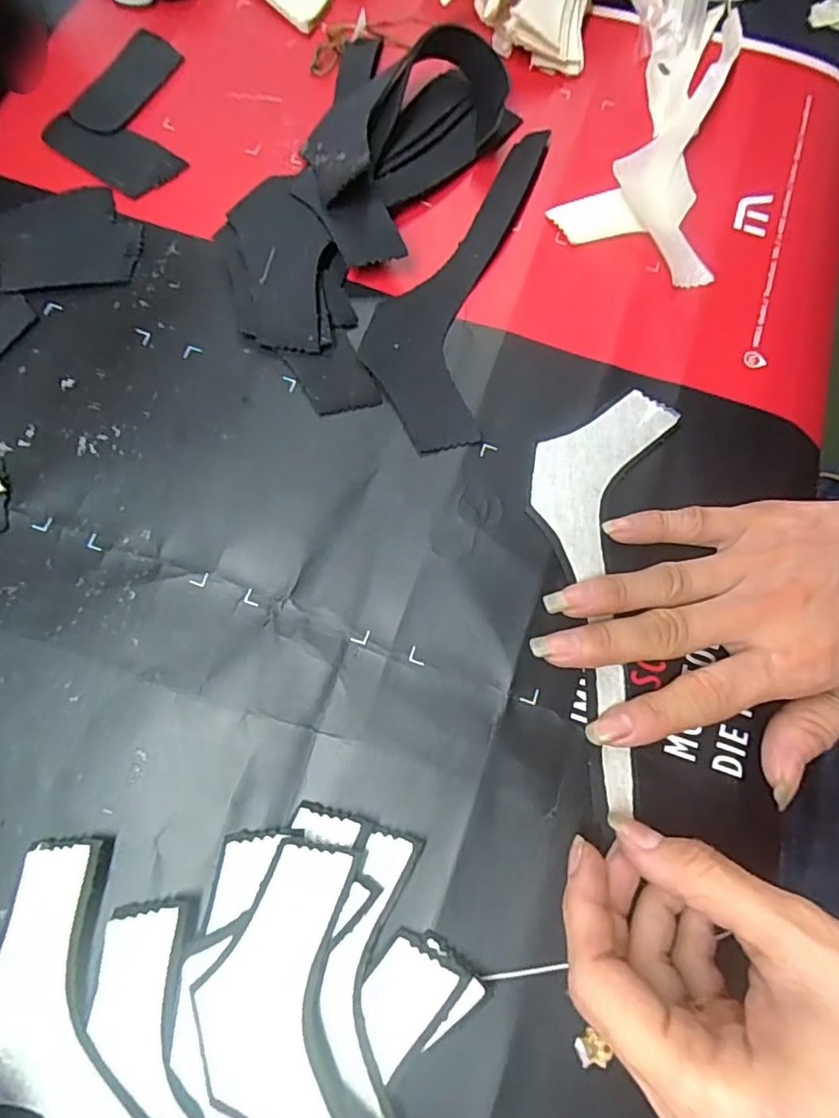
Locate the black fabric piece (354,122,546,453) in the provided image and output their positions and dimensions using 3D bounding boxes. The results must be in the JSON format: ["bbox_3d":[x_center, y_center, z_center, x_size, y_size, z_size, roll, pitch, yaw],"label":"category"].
[{"bbox_3d":[0.015,-0.138,0.284,0.058,0.007,0.183,13,74,3],"label":"black fabric piece"}]

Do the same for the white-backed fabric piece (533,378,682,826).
[{"bbox_3d":[0.075,0.009,0.245,0.058,0.006,0.172,5,74,0],"label":"white-backed fabric piece"}]

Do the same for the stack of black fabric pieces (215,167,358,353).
[{"bbox_3d":[-0.064,-0.138,0.278,0.052,0.012,0.097,-17,75,-6],"label":"stack of black fabric pieces"}]

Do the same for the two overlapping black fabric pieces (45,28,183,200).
[{"bbox_3d":[-0.145,-0.236,0.311,0.071,0.004,0.098,25,75,6],"label":"two overlapping black fabric pieces"}]

